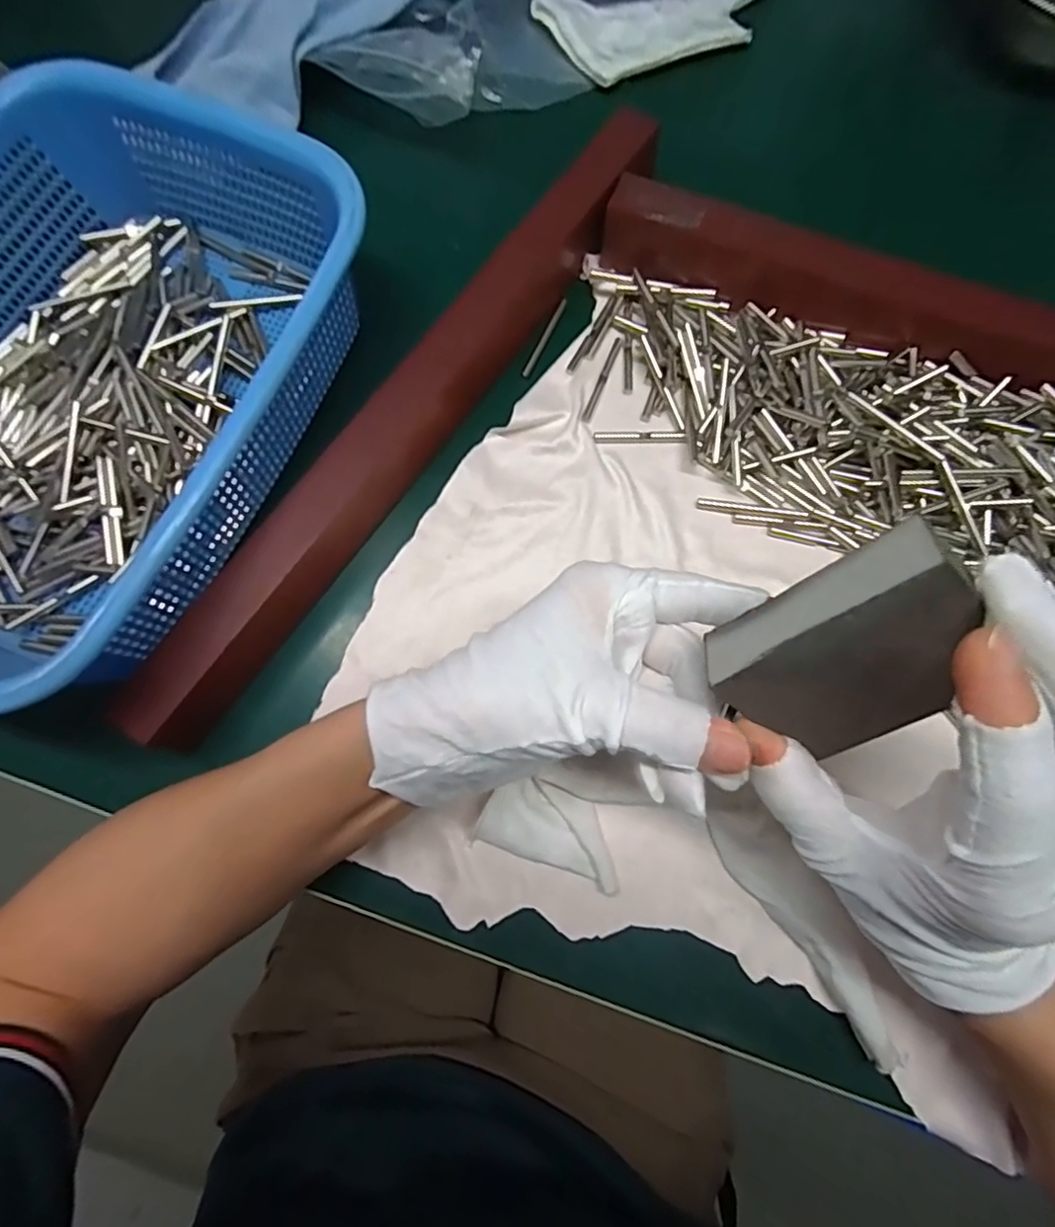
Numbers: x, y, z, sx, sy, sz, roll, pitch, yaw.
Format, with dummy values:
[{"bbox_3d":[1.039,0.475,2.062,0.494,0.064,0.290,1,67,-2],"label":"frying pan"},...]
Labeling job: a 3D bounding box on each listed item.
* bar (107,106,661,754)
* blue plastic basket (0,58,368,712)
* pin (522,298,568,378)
[{"bbox_3d":[-0.054,-0.105,0.289,0.030,0.042,0.384,35,81,8],"label":"bar"},{"bbox_3d":[-0.206,-0.112,0.273,0.204,0.077,0.262,20,79,5],"label":"blue plastic basket"},{"bbox_3d":[0.010,-0.154,0.323,0.004,0.004,0.054,24,79,6],"label":"pin"}]

